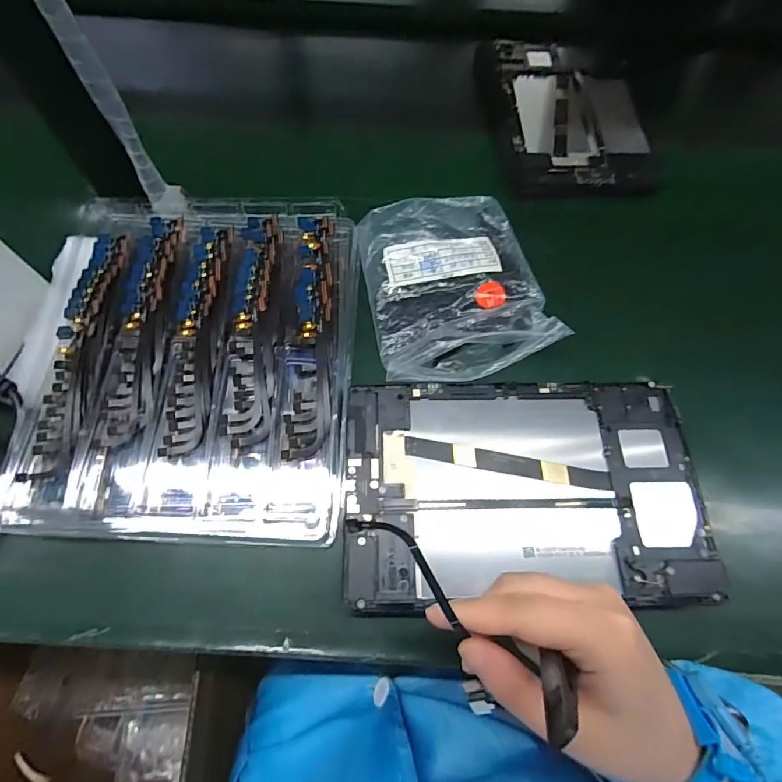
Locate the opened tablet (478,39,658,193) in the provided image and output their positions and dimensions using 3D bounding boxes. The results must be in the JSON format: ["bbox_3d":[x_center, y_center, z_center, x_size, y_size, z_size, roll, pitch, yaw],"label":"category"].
[{"bbox_3d":[0.185,-0.297,0.473,0.157,0.018,0.231,-2,67,-1],"label":"opened tablet"}]

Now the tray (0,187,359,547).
[{"bbox_3d":[-0.155,-0.033,0.333,0.249,0.025,0.271,3,67,-2],"label":"tray"}]

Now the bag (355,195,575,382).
[{"bbox_3d":[0.051,-0.092,0.366,0.139,0.030,0.167,-10,66,-5],"label":"bag"}]

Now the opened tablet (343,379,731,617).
[{"bbox_3d":[0.088,0.062,0.295,0.235,0.010,0.146,-1,67,-3],"label":"opened tablet"}]

